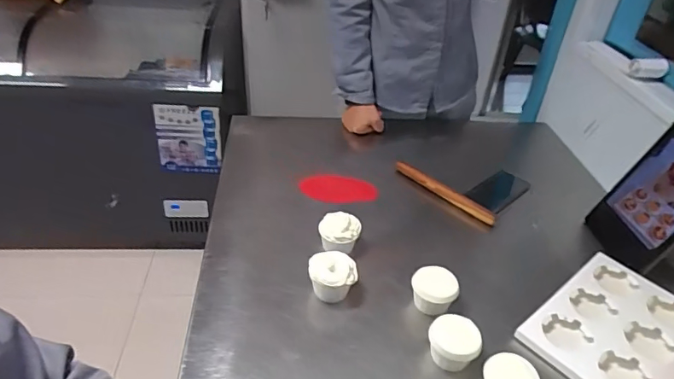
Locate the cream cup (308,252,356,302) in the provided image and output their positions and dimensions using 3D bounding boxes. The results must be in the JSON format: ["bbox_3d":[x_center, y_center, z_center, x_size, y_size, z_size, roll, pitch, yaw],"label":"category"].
[{"bbox_3d":[-0.007,0.132,0.718,0.069,0.062,0.062,3,36,-3],"label":"cream cup"}]

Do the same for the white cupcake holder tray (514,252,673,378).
[{"bbox_3d":[0.409,0.203,0.701,0.253,0.031,0.181,-24,45,-34],"label":"white cupcake holder tray"}]

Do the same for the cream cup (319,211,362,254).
[{"bbox_3d":[0.003,0.078,0.800,0.066,0.060,0.065,3,36,-2],"label":"cream cup"}]

